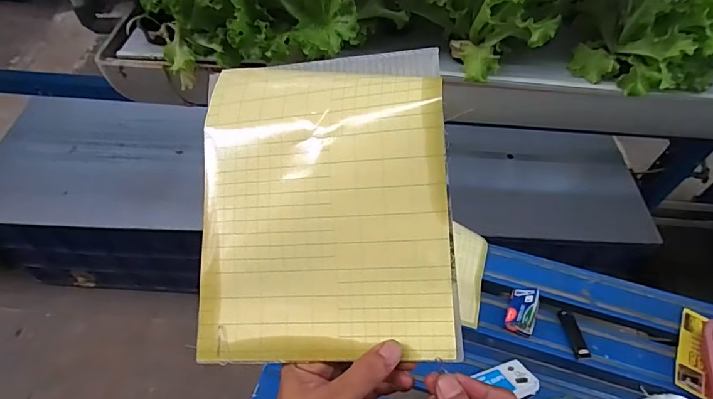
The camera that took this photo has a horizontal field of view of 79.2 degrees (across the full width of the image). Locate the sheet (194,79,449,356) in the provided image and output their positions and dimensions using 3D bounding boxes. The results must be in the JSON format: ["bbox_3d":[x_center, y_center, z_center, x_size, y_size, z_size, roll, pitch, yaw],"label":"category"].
[{"bbox_3d":[-0.026,0.013,0.338,0.201,0.042,0.232,2,91,10],"label":"sheet"}]

